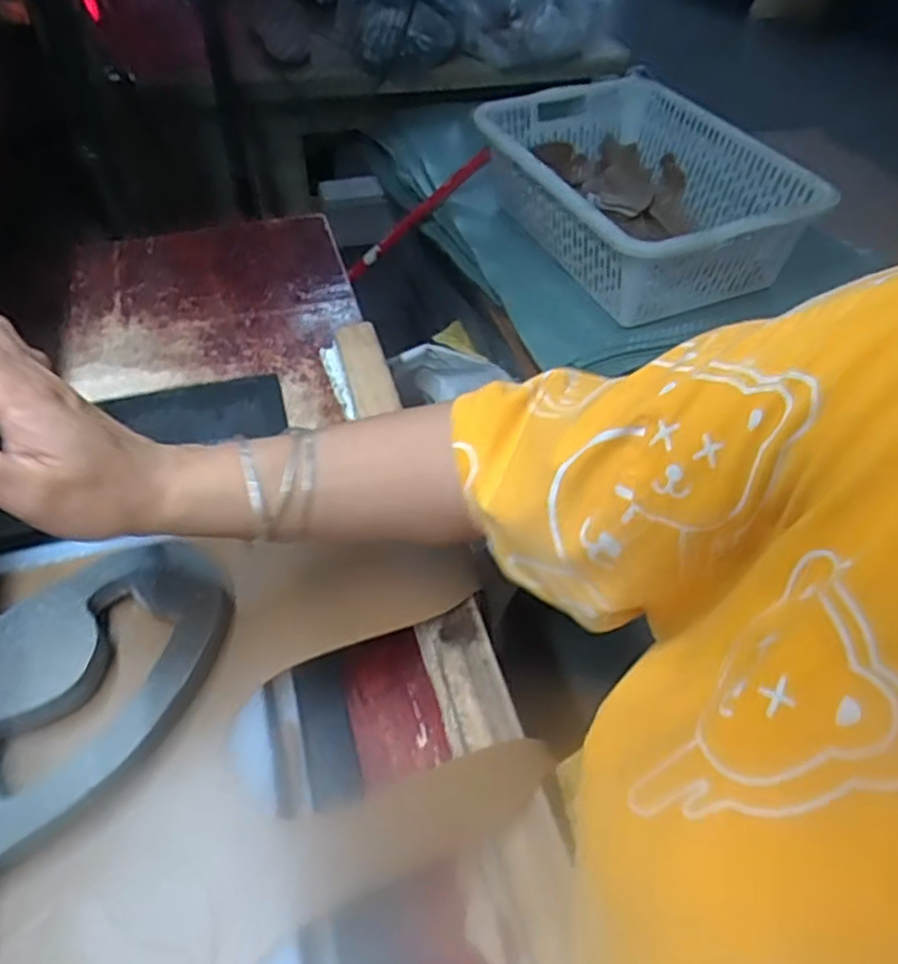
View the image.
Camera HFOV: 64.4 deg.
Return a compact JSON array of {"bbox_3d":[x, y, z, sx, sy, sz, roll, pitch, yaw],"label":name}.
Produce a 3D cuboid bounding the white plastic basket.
[{"bbox_3d":[0.301,-0.465,1.154,0.374,0.169,0.559,-17,50,-11],"label":"white plastic basket"}]

